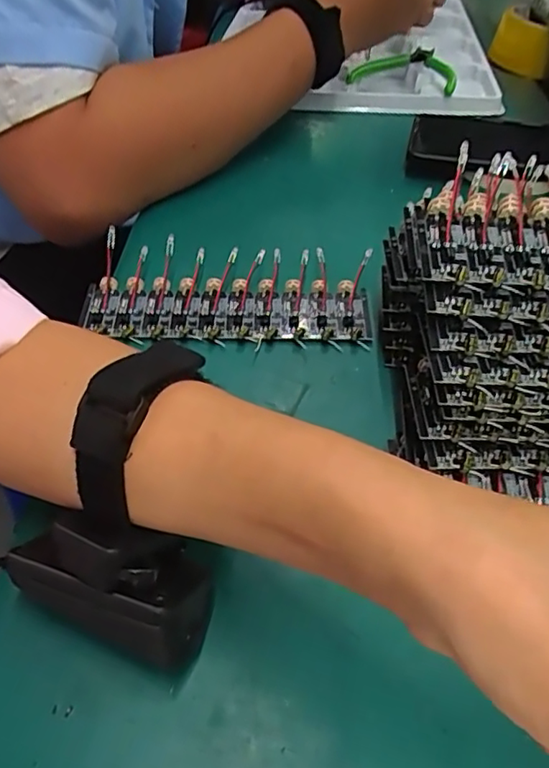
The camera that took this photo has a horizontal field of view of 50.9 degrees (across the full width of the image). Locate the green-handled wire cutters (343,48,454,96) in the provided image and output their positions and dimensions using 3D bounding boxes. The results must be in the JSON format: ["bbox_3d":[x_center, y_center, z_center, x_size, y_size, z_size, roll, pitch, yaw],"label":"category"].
[{"bbox_3d":[0.125,-0.302,0.552,0.097,0.015,0.087,11,48,11],"label":"green-handled wire cutters"}]

